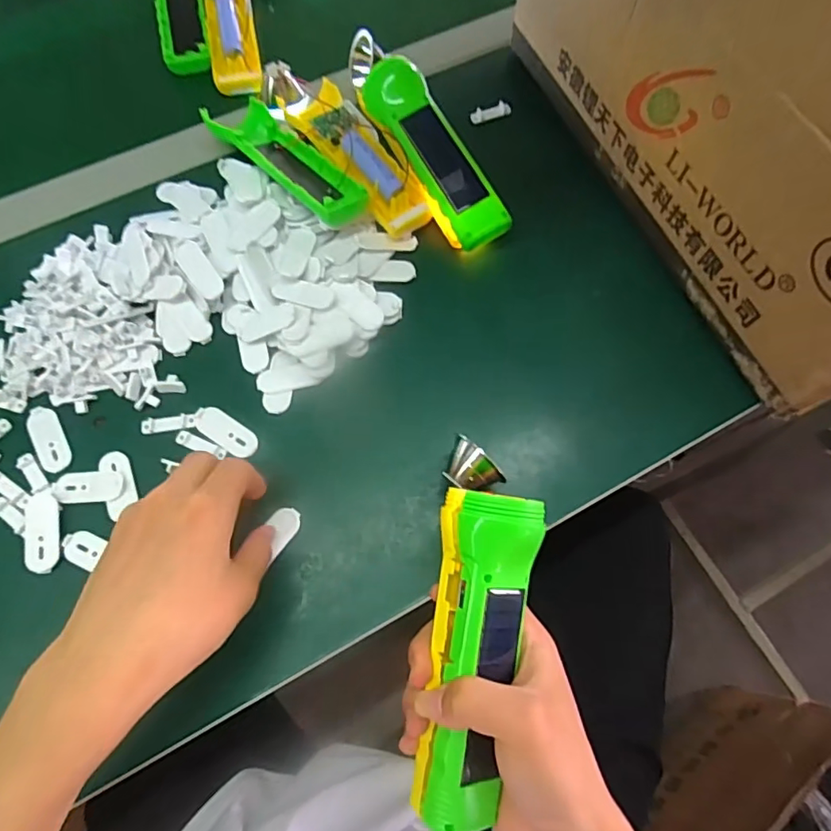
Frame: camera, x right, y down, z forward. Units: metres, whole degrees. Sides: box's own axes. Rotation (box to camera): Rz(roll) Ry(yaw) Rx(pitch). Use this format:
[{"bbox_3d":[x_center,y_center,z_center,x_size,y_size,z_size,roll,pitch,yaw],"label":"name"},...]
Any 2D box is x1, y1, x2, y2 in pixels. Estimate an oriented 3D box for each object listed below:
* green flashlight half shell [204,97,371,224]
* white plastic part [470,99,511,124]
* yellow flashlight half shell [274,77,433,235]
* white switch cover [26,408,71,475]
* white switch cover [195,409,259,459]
[{"bbox_3d":[-0.100,-0.204,0.407,0.049,0.029,0.154,-43,76,-15],"label":"green flashlight half shell"},{"bbox_3d":[0.066,-0.268,0.467,0.037,0.006,0.012,-22,72,-8],"label":"white plastic part"},{"bbox_3d":[-0.048,-0.209,0.424,0.050,0.037,0.155,-33,74,-12],"label":"yellow flashlight half shell"},{"bbox_3d":[-0.251,0.016,0.364,0.018,0.004,0.051,-29,73,-11],"label":"white switch cover"},{"bbox_3d":[-0.131,0.011,0.370,0.047,0.004,0.021,33,73,10],"label":"white switch cover"}]

